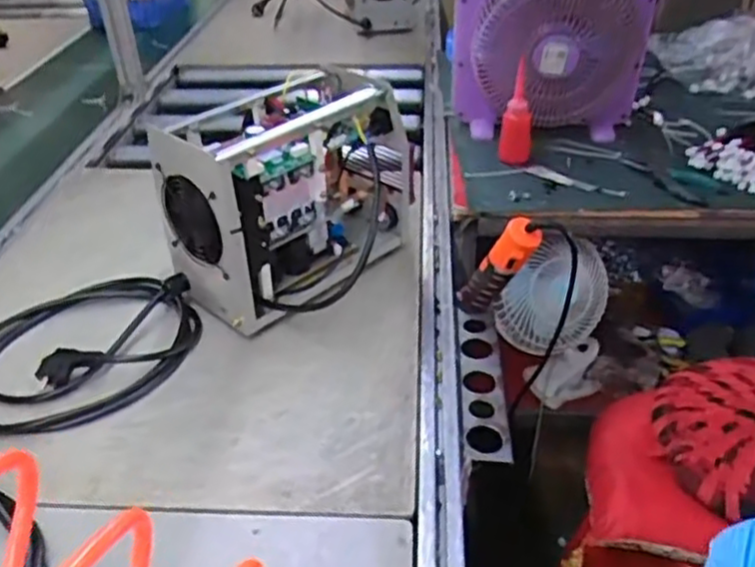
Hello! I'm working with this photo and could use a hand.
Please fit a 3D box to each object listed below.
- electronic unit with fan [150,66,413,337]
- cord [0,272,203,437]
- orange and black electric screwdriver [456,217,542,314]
[{"bbox_3d":[-0.112,-0.117,0.937,0.172,0.236,0.313,22,42,32],"label":"electronic unit with fan"},{"bbox_3d":[-0.363,0.073,0.854,0.264,0.037,0.286,8,36,15],"label":"cord"},{"bbox_3d":[0.148,-0.014,0.886,0.037,0.203,0.047,-17,69,-19],"label":"orange and black electric screwdriver"}]

